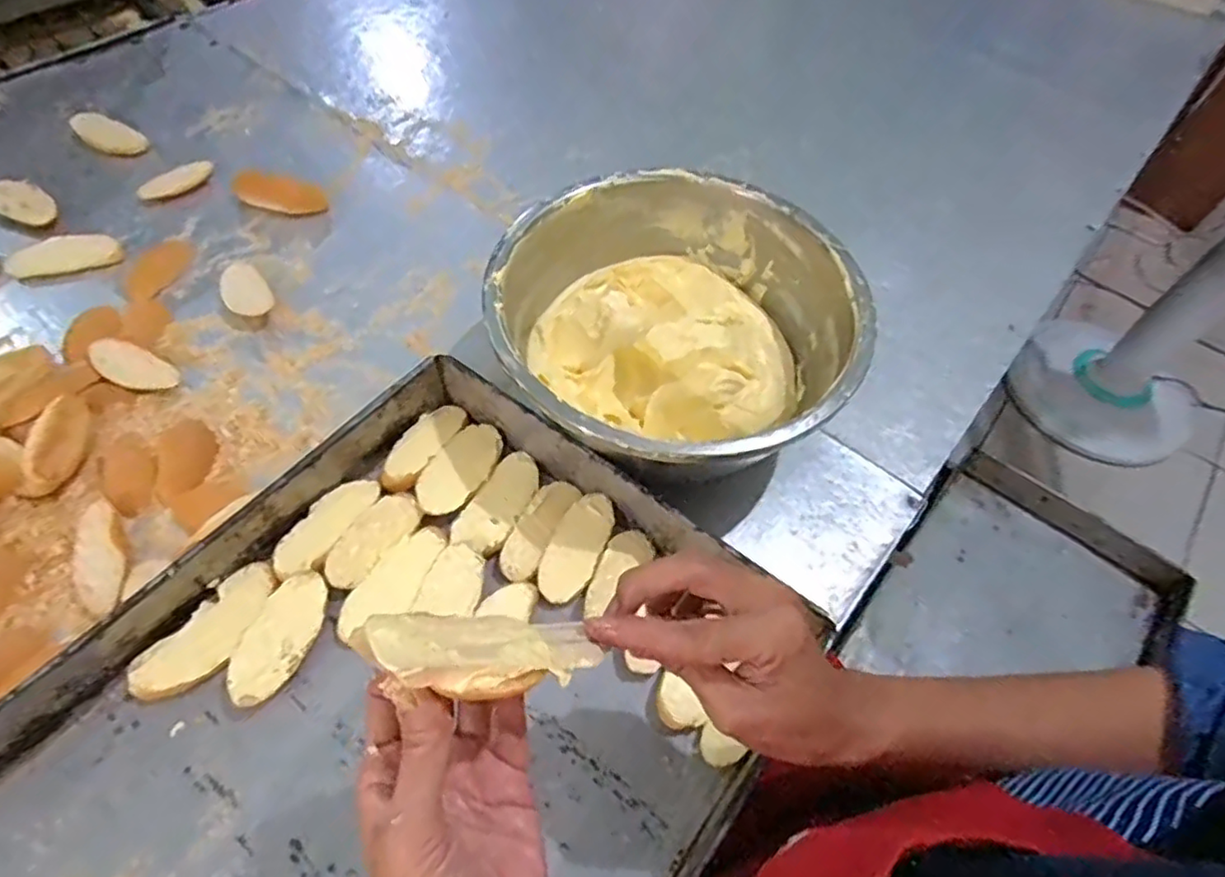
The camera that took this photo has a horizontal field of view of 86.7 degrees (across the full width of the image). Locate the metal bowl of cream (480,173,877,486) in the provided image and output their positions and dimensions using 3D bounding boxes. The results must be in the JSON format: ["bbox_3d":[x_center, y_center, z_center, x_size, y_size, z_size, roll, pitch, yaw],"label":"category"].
[{"bbox_3d":[0.048,-0.079,0.543,0.275,0.122,0.279,2,57,-3],"label":"metal bowl of cream"}]

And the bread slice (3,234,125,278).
[{"bbox_3d":[-0.533,-0.179,0.632,0.094,0.015,0.037,-15,59,-13],"label":"bread slice"}]

